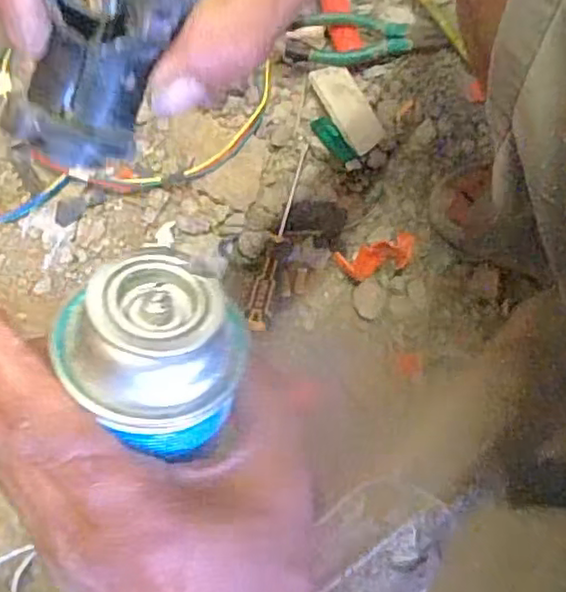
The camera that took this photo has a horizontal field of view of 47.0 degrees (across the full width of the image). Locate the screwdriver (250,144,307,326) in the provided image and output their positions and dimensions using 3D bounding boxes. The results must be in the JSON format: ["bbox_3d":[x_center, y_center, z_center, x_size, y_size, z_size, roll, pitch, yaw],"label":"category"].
[{"bbox_3d":[-0.006,-0.069,0.729,0.023,0.021,0.223,13,77,0],"label":"screwdriver"}]

